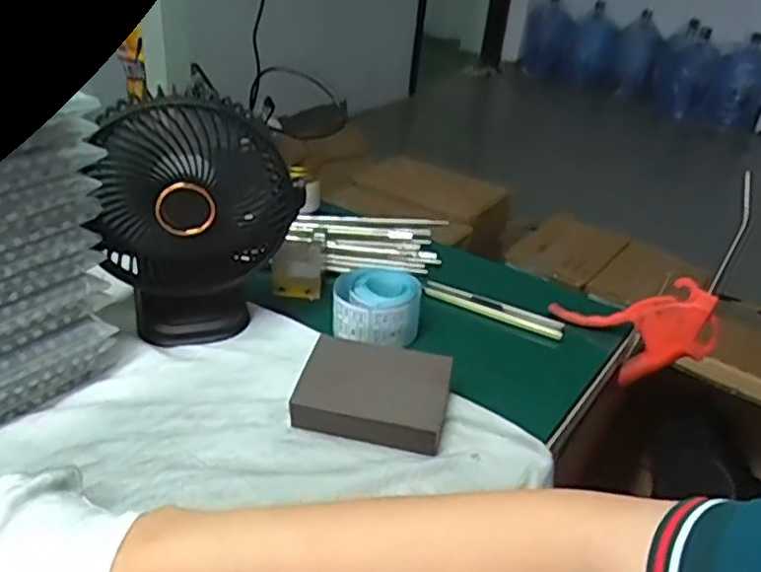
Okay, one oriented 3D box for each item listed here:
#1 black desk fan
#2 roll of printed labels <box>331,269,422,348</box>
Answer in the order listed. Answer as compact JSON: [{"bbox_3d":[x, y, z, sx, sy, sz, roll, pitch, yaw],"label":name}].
[{"bbox_3d":[-0.136,-0.053,0.508,0.138,0.184,0.077,-10,35,-25],"label":"black desk fan"},{"bbox_3d":[-0.003,0.018,0.552,0.069,0.040,0.053,7,31,0],"label":"roll of printed labels"}]

